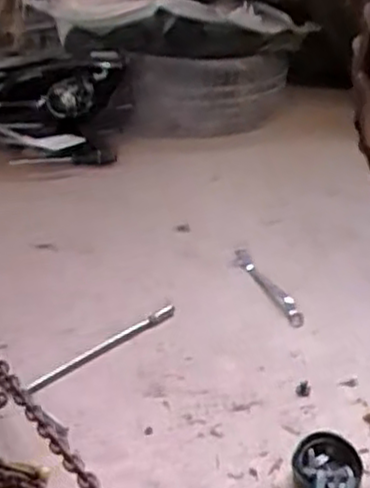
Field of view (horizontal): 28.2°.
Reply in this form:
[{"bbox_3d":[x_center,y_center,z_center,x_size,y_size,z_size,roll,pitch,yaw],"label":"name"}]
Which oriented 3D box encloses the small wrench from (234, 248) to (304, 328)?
[{"bbox_3d":[0.134,0.065,1.220,0.035,0.015,0.235,-10,31,-24],"label":"small wrench"}]

